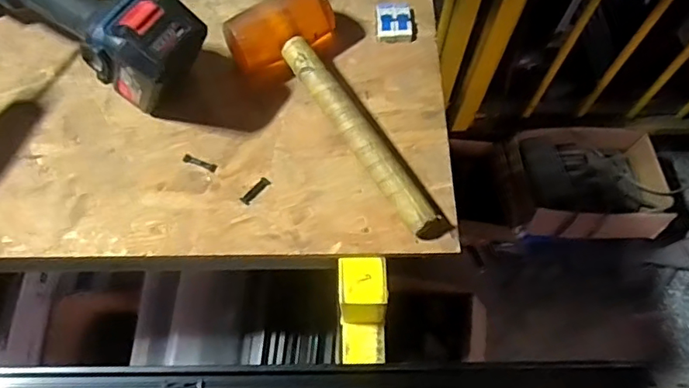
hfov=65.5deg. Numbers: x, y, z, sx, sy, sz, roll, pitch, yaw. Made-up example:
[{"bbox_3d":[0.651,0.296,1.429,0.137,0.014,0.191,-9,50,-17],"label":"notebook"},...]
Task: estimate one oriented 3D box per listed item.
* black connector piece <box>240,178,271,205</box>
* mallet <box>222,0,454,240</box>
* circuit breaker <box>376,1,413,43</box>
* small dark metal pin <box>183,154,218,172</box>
[{"bbox_3d":[-0.085,-0.003,0.511,0.010,0.004,0.032,39,70,17],"label":"black connector piece"},{"bbox_3d":[-0.005,-0.075,0.513,0.112,0.062,0.281,-27,67,-12],"label":"mallet"},{"bbox_3d":[0.055,-0.192,0.597,0.037,0.015,0.047,-2,64,-1],"label":"circuit breaker"},{"bbox_3d":[-0.141,-0.031,0.523,0.036,0.004,0.009,19,66,9],"label":"small dark metal pin"}]

